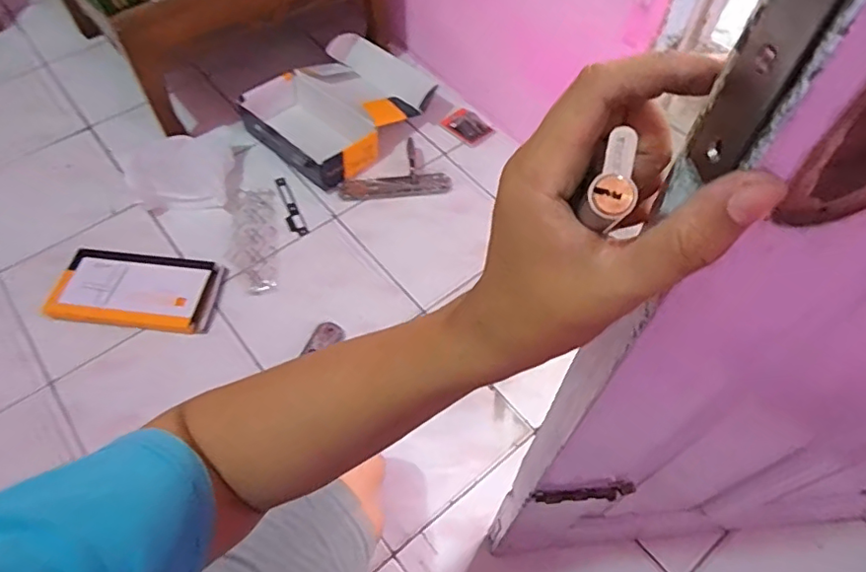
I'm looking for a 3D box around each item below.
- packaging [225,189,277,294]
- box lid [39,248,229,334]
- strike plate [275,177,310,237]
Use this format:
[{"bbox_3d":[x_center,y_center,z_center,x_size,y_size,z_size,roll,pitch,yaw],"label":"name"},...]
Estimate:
[{"bbox_3d":[-0.371,-0.101,1.173,0.091,0.019,0.259,-6,58,-6],"label":"packaging"},{"bbox_3d":[-0.561,0.010,1.085,0.307,0.037,0.152,6,57,2],"label":"box lid"},{"bbox_3d":[-0.309,-0.169,1.215,0.036,0.006,0.167,-18,63,-23],"label":"strike plate"}]

